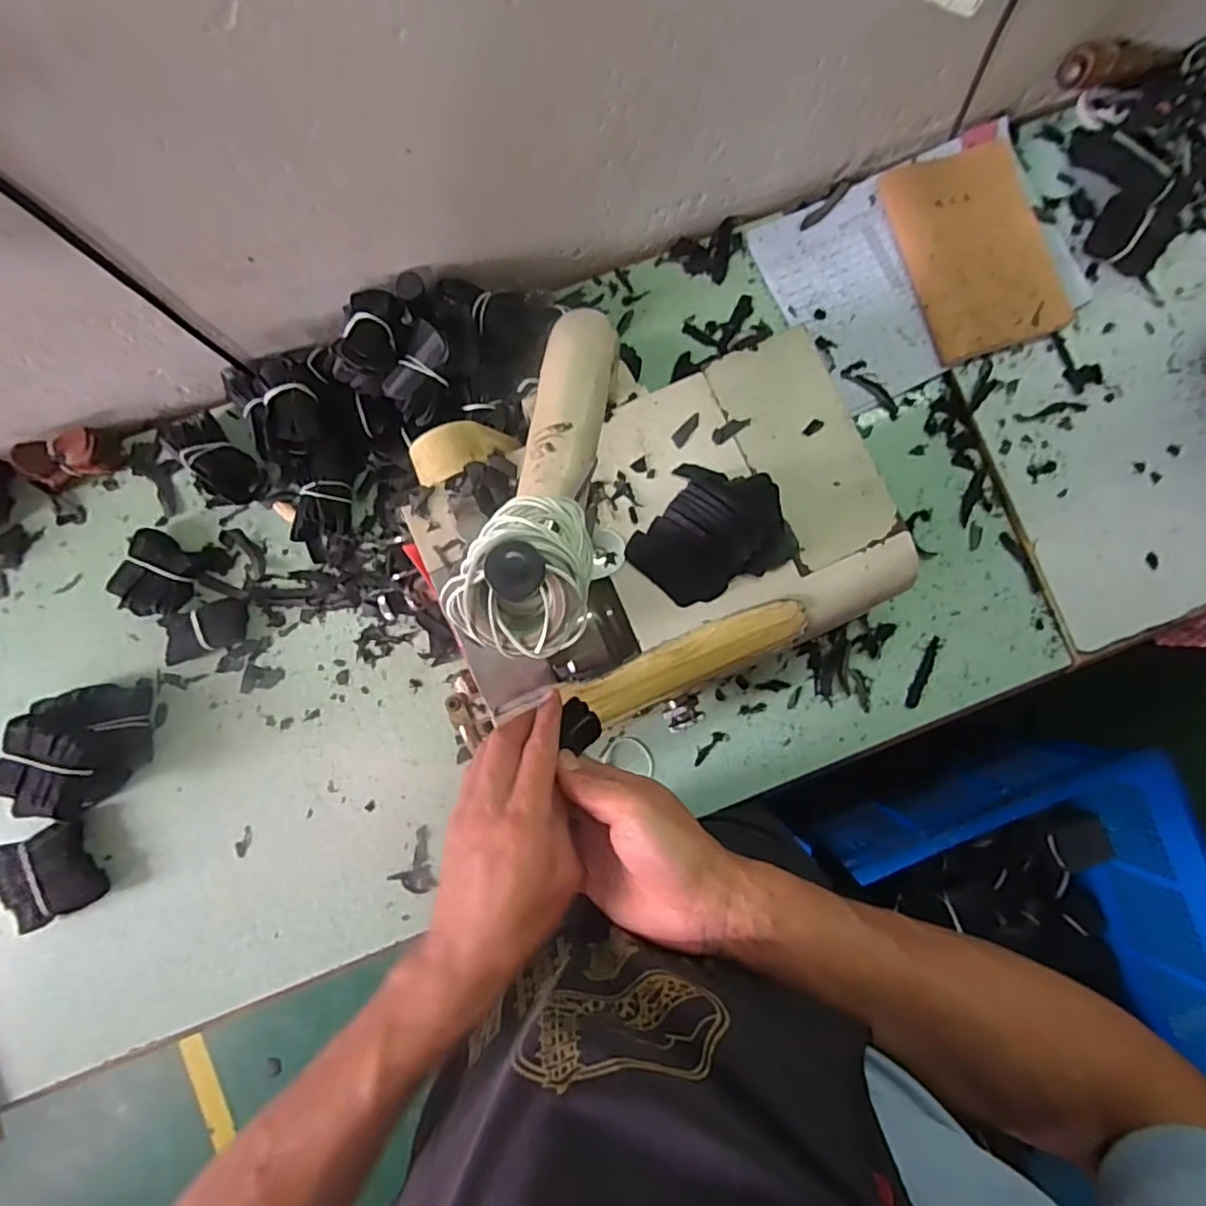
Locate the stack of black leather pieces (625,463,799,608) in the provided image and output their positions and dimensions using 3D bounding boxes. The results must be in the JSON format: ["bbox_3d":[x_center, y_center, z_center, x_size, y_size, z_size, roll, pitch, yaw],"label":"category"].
[{"bbox_3d":[0.083,-0.049,0.444,0.096,0.017,0.108,42,85,2],"label":"stack of black leather pieces"}]

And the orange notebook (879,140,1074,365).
[{"bbox_3d":[0.377,-0.354,0.613,0.146,0.012,0.202,-18,86,-4],"label":"orange notebook"}]

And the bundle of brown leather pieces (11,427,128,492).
[{"bbox_3d":[-0.485,-0.130,0.559,0.072,0.046,0.033,-24,86,-4],"label":"bundle of brown leather pieces"}]

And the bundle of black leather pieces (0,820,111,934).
[{"bbox_3d":[-0.475,0.234,0.528,0.063,0.031,0.074,-26,87,-4],"label":"bundle of black leather pieces"}]

